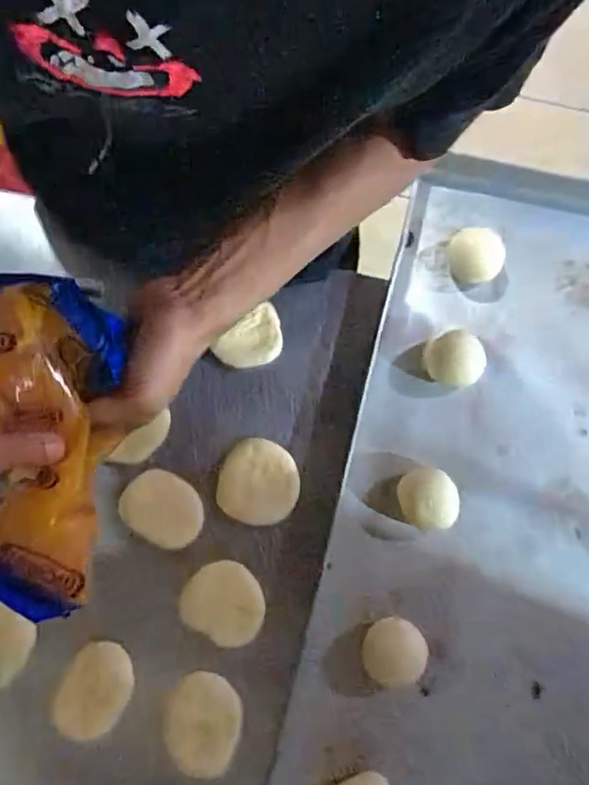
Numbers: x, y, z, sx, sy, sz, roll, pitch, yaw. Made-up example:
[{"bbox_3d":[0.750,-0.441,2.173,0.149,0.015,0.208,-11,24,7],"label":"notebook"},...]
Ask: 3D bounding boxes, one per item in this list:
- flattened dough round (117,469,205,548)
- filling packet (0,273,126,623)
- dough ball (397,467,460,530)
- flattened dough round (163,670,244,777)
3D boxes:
[{"bbox_3d":[-0.121,0.107,0.519,0.074,0.016,0.059,32,77,8],"label":"flattened dough round"},{"bbox_3d":[-0.156,0.015,0.337,0.099,0.038,0.221,-9,72,-2],"label":"filling packet"},{"bbox_3d":[0.121,0.097,0.517,0.051,0.030,0.053,0,75,0],"label":"dough ball"},{"bbox_3d":[-0.078,0.280,0.479,0.064,0.009,0.073,16,76,4],"label":"flattened dough round"}]

